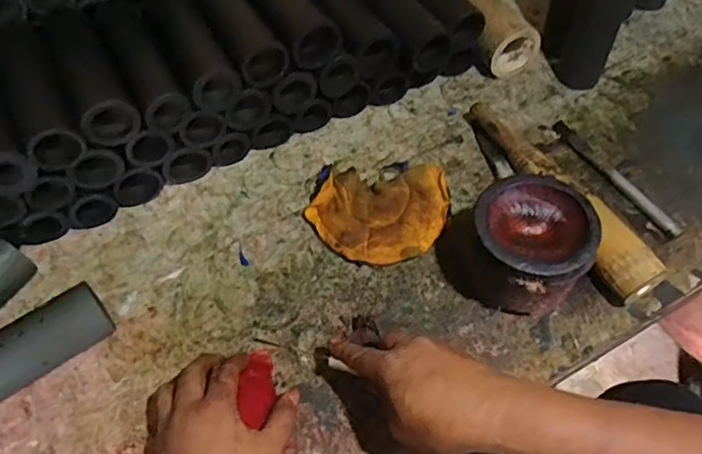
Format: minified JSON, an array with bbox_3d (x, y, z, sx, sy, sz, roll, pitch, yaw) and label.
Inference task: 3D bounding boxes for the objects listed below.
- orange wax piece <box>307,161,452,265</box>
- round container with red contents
[{"bbox_3d":[0.031,-0.015,0.606,0.148,0.019,0.120,-1,55,2],"label":"orange wax piece"},{"bbox_3d":[0.156,0.022,0.527,0.125,0.093,0.109,-4,55,0],"label":"round container with red contents"}]

